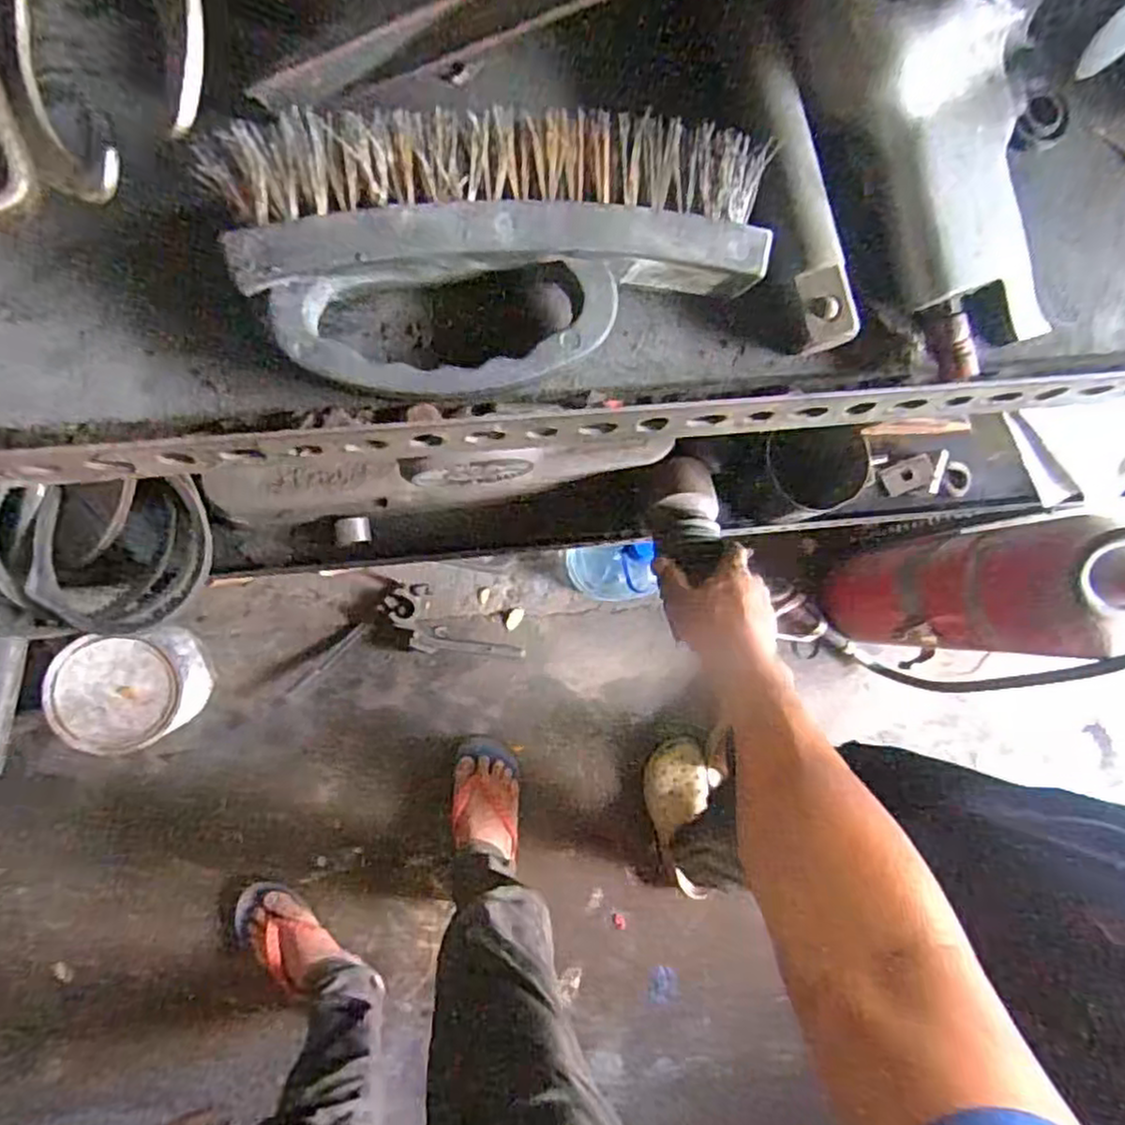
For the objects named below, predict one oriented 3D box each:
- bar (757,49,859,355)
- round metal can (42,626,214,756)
[{"bbox_3d":[0.083,-0.119,0.234,0.018,0.010,0.096,-10,88,-8],"label":"bar"},{"bbox_3d":[-0.610,0.183,1.027,0.153,0.199,0.151,1,86,-8],"label":"round metal can"}]

